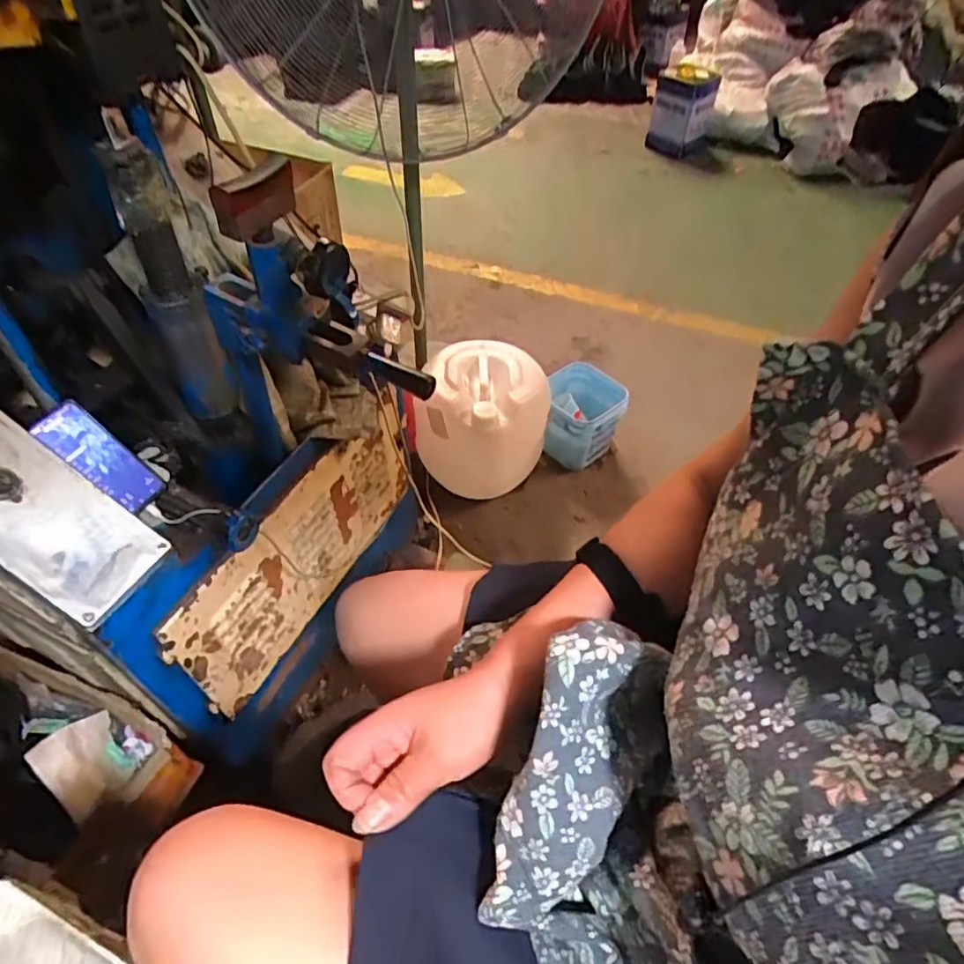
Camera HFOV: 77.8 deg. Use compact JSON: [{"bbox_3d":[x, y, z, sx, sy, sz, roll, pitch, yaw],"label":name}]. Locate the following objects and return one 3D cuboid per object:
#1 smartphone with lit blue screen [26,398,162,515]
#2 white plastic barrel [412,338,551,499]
[{"bbox_3d":[-0.484,-0.031,0.761,0.016,0.152,0.066,-13,36,42],"label":"smartphone with lit blue screen"},{"bbox_3d":[-0.004,-0.160,1.599,0.349,0.344,0.269,-9,50,-8],"label":"white plastic barrel"}]

